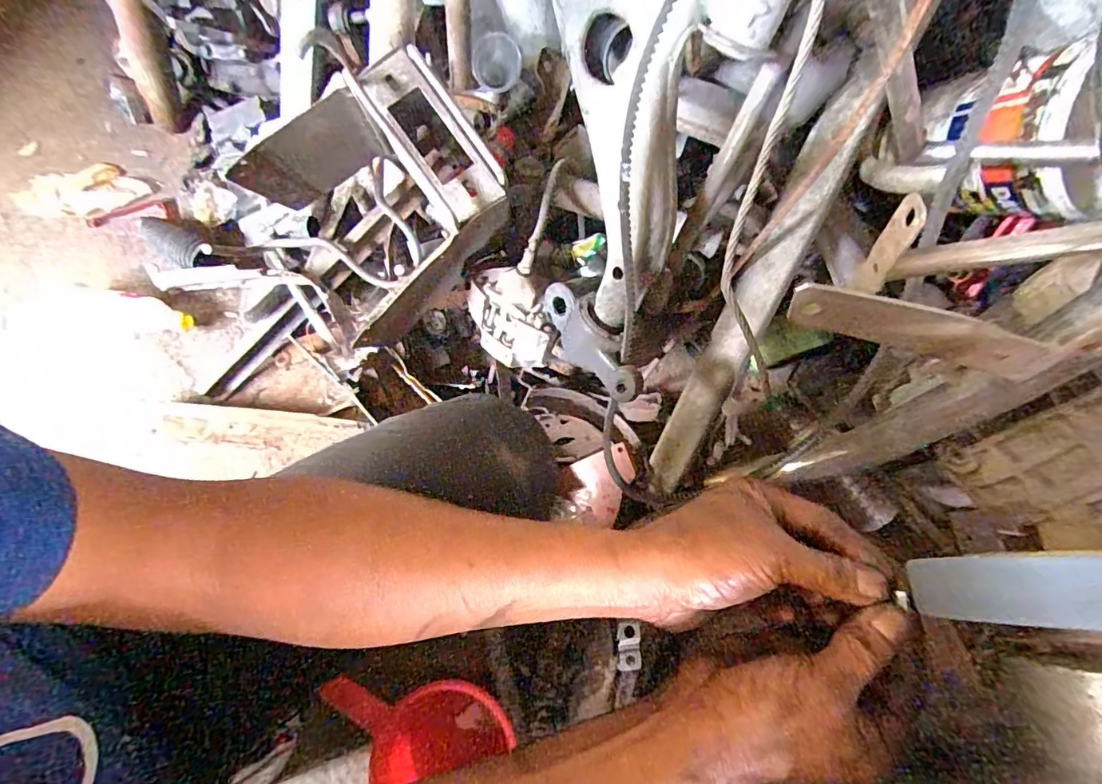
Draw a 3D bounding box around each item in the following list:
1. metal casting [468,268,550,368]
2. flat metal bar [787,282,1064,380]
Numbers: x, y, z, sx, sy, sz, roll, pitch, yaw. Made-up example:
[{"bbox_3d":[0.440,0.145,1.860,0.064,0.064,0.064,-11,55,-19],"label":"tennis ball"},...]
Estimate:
[{"bbox_3d":[-0.041,-0.094,0.646,0.055,0.093,0.127,-29,91,-51],"label":"metal casting"},{"bbox_3d":[0.226,-0.035,0.316,0.188,0.040,0.009,11,66,-10],"label":"flat metal bar"}]

